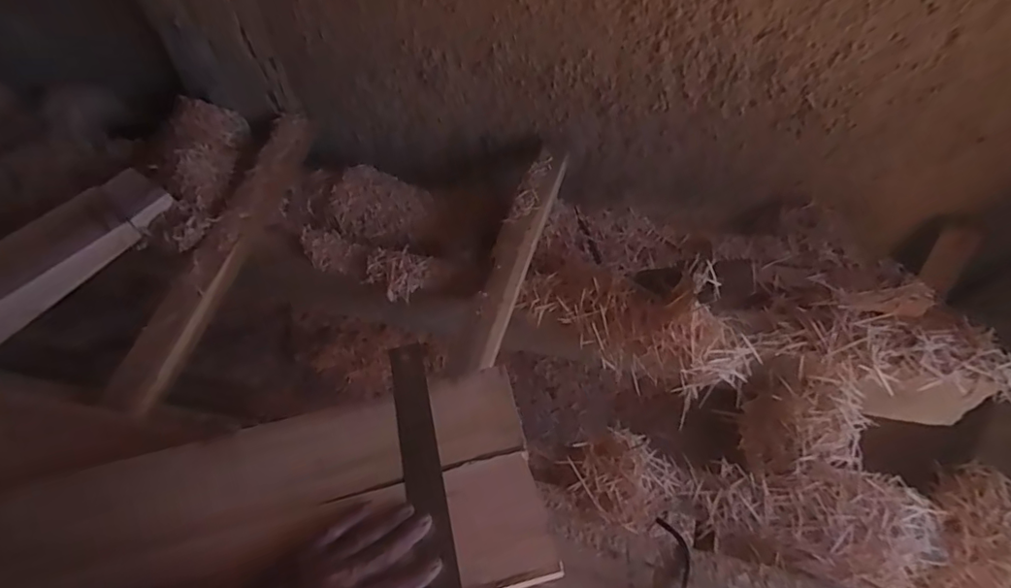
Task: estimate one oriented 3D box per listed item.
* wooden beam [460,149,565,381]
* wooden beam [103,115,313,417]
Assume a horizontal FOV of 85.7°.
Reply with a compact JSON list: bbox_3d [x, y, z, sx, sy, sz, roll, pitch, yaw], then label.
[{"bbox_3d":[0.014,-0.067,0.796,0.058,0.031,0.398,12,56,14],"label":"wooden beam"},{"bbox_3d":[-0.432,-0.082,0.842,0.072,0.049,0.565,7,54,11],"label":"wooden beam"}]

